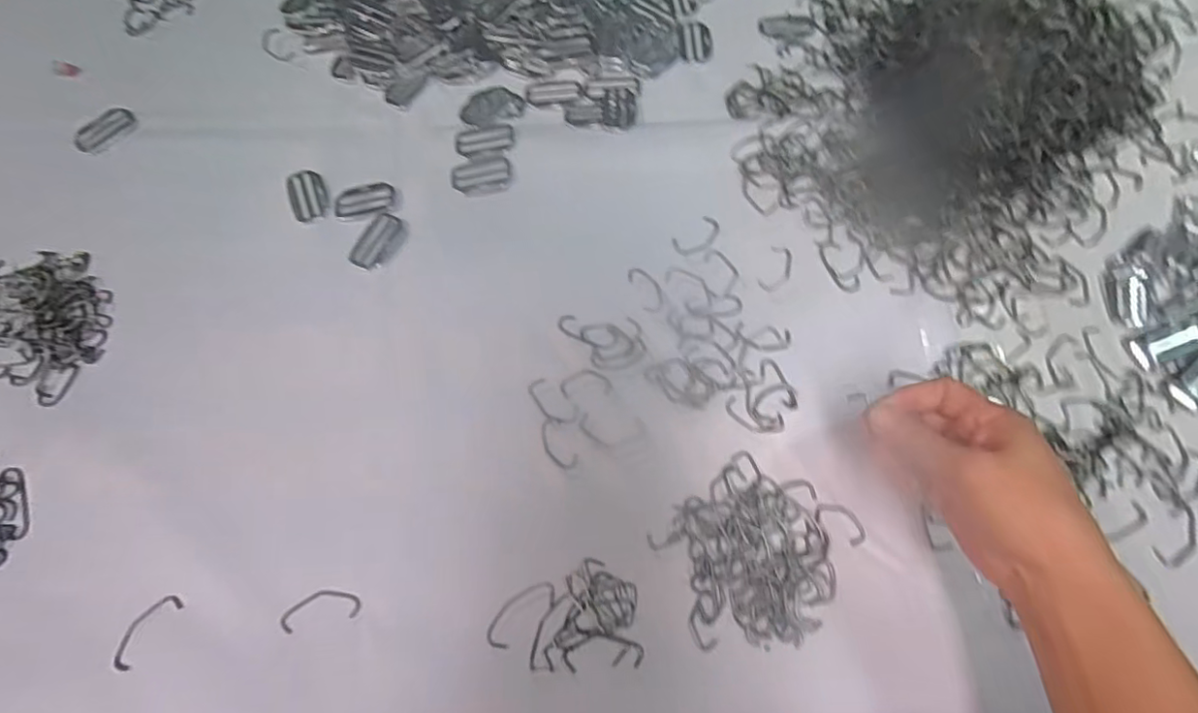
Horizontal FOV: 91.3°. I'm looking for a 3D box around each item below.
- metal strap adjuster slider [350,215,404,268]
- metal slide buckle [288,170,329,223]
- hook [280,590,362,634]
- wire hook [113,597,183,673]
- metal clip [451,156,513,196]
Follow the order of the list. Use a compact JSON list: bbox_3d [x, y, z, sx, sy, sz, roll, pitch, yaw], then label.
[{"bbox_3d":[-0.162,-0.085,0.426,0.023,0.004,0.045,29,73,11],"label":"metal strap adjuster slider"},{"bbox_3d":[-0.220,-0.122,0.443,0.027,0.004,0.045,-24,72,-8],"label":"metal slide buckle"},{"bbox_3d":[-0.162,0.147,0.343,0.045,0.004,0.018,-12,70,-4],"label":"hook"},{"bbox_3d":[-0.263,0.157,0.338,0.018,0.005,0.043,31,73,11],"label":"wire hook"},{"bbox_3d":[-0.088,-0.136,0.445,0.045,0.004,0.029,-13,70,-4],"label":"metal clip"}]

